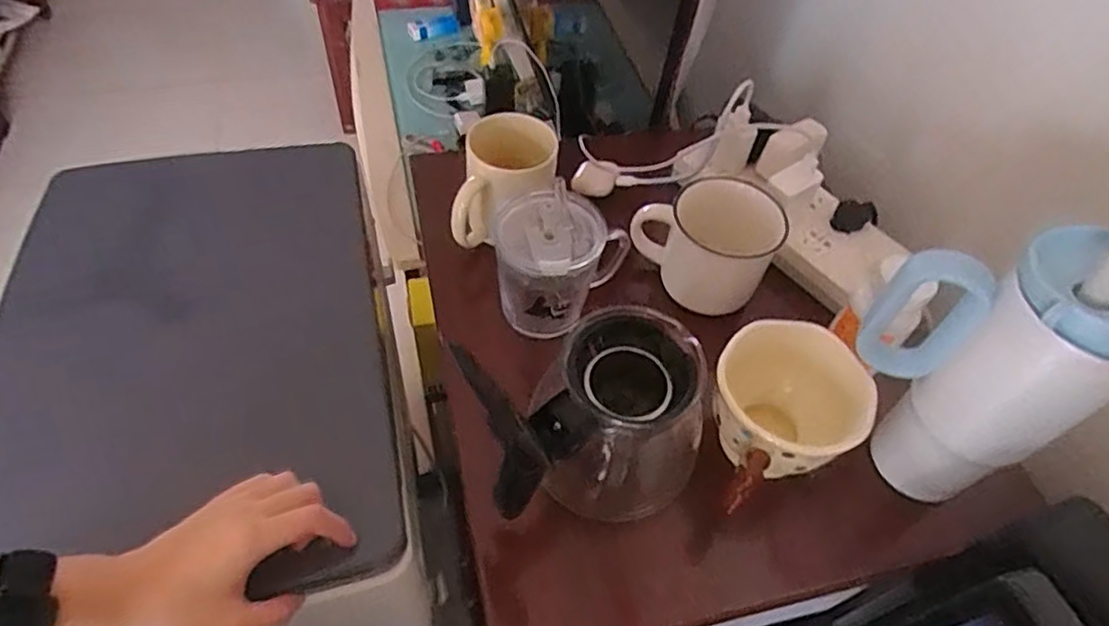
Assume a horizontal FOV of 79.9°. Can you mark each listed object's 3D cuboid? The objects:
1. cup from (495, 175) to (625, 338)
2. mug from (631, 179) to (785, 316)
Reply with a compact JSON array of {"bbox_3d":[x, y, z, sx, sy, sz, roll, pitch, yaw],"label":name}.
[{"bbox_3d":[-0.003,-0.039,0.536,0.091,0.101,0.090,3,53,-4],"label":"cup"},{"bbox_3d":[0.136,-0.066,0.579,0.081,0.088,0.101,-25,59,-22],"label":"mug"}]

